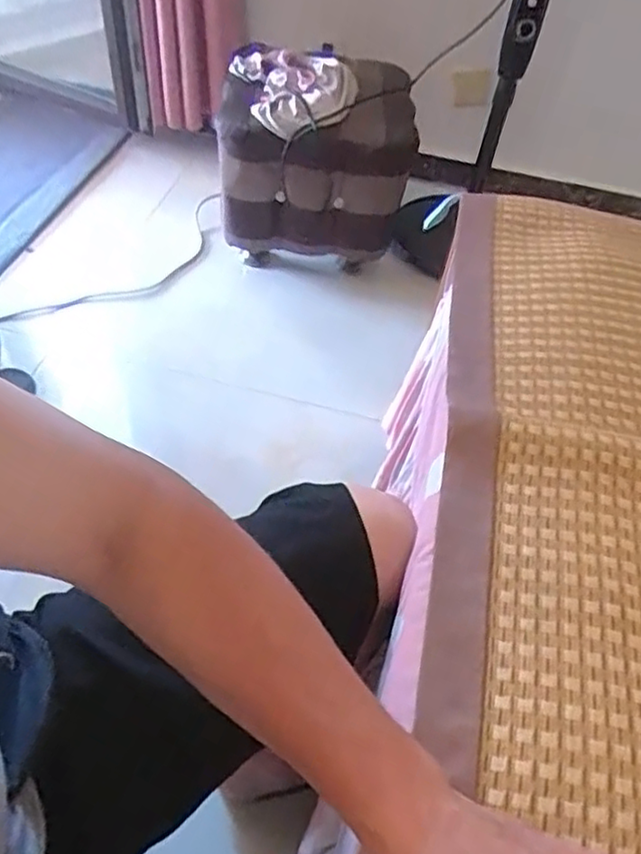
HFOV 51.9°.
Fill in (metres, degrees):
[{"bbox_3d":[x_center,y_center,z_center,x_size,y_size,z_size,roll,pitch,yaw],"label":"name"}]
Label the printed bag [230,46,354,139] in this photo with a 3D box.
[{"bbox_3d":[-0.044,-0.699,1.351,0.240,0.067,0.247,-9,52,-13],"label":"printed bag"}]

